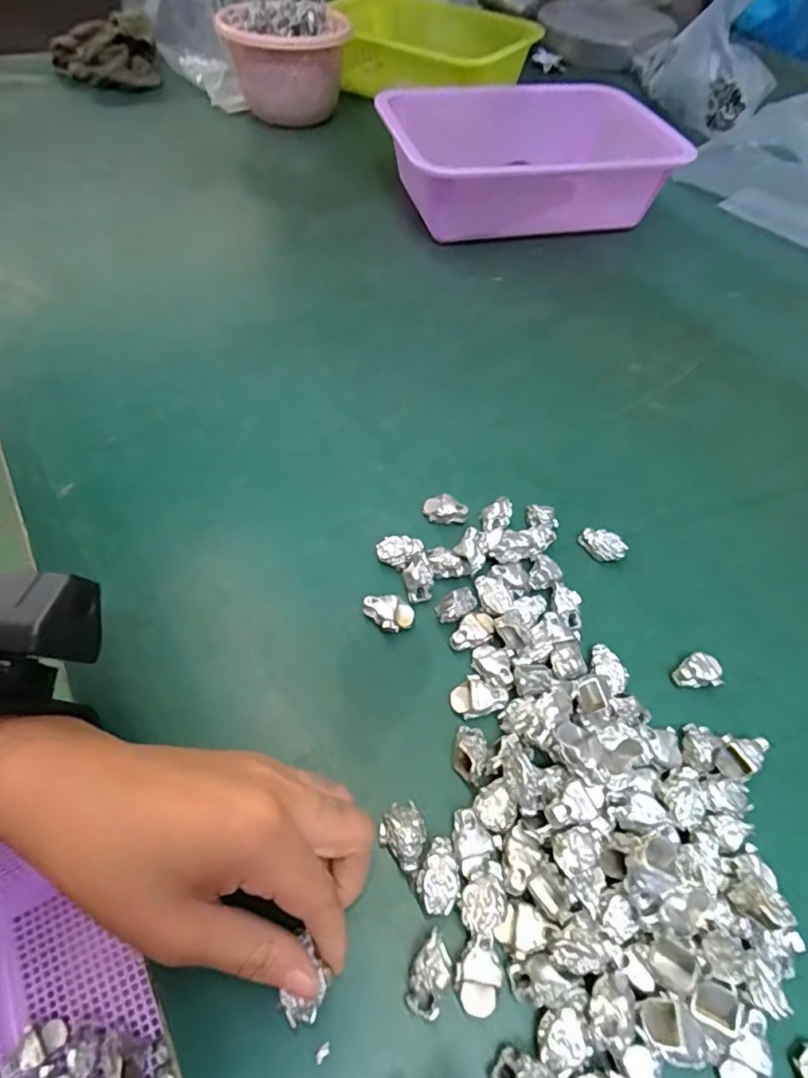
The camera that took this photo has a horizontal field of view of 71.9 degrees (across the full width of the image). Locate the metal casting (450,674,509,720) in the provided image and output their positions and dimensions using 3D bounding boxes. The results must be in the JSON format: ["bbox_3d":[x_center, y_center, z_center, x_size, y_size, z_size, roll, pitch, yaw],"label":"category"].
[{"bbox_3d":[0.034,0.073,0.261,0.024,0.010,0.017,-14,55,-13],"label":"metal casting"}]

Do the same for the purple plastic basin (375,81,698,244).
[{"bbox_3d":[0.116,-0.379,0.559,0.245,0.087,0.176,-8,54,-8],"label":"purple plastic basin"}]

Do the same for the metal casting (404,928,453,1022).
[{"bbox_3d":[0.009,0.155,0.198,0.014,0.016,0.024,24,56,14],"label":"metal casting"}]

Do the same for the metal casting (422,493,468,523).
[{"bbox_3d":[0.024,-0.016,0.329,0.025,0.018,0.014,5,53,1],"label":"metal casting"}]

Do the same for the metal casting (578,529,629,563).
[{"bbox_3d":[0.113,0.004,0.320,0.026,0.013,0.014,26,56,16],"label":"metal casting"}]

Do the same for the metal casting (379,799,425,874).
[{"bbox_3d":[0.000,0.120,0.225,0.018,0.017,0.024,-23,58,-18],"label":"metal casting"}]

